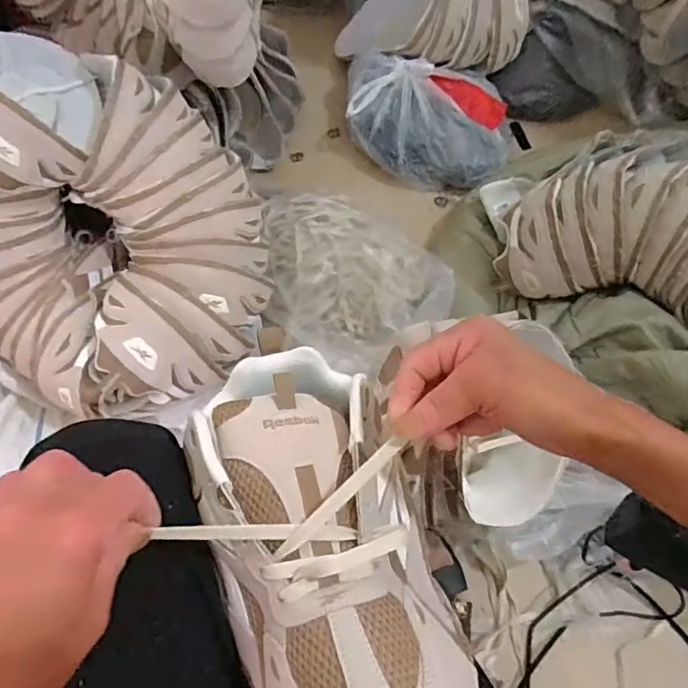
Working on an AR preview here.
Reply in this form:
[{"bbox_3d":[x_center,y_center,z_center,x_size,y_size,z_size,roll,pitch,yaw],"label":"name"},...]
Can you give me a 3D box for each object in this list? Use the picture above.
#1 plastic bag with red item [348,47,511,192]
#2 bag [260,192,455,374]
[{"bbox_3d":[0.137,-0.358,0.878,0.270,0.097,0.181,8,66,2],"label":"plastic bag with red item"},{"bbox_3d":[-0.004,-0.111,0.777,0.232,0.087,0.275,-26,70,-12],"label":"bag"}]

